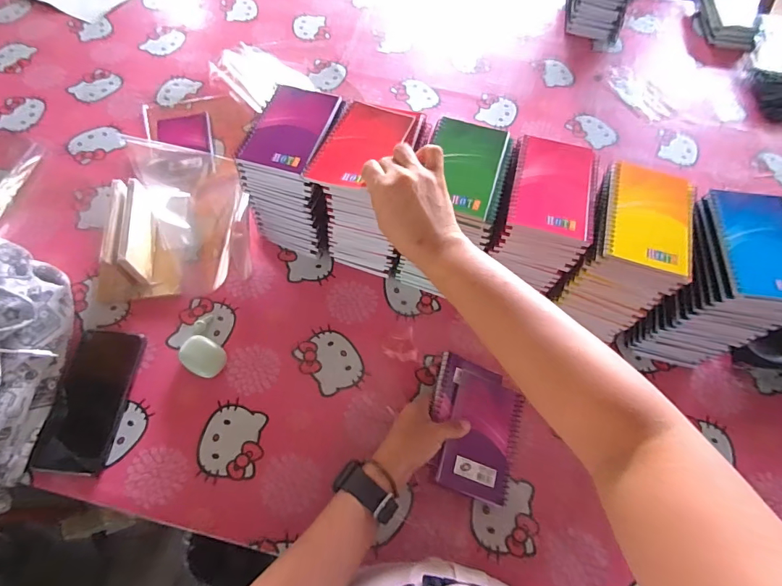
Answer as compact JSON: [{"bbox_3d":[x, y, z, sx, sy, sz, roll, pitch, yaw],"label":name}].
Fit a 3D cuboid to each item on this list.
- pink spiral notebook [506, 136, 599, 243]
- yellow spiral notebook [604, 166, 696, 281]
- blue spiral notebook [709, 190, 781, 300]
[{"bbox_3d":[0.182,-0.119,0.465,0.089,0.012,0.122,16,64,5],"label":"pink spiral notebook"},{"bbox_3d":[0.278,-0.083,0.451,0.089,0.008,0.129,20,64,7],"label":"yellow spiral notebook"},{"bbox_3d":[0.389,-0.051,0.438,0.085,0.013,0.124,7,67,2],"label":"blue spiral notebook"}]

